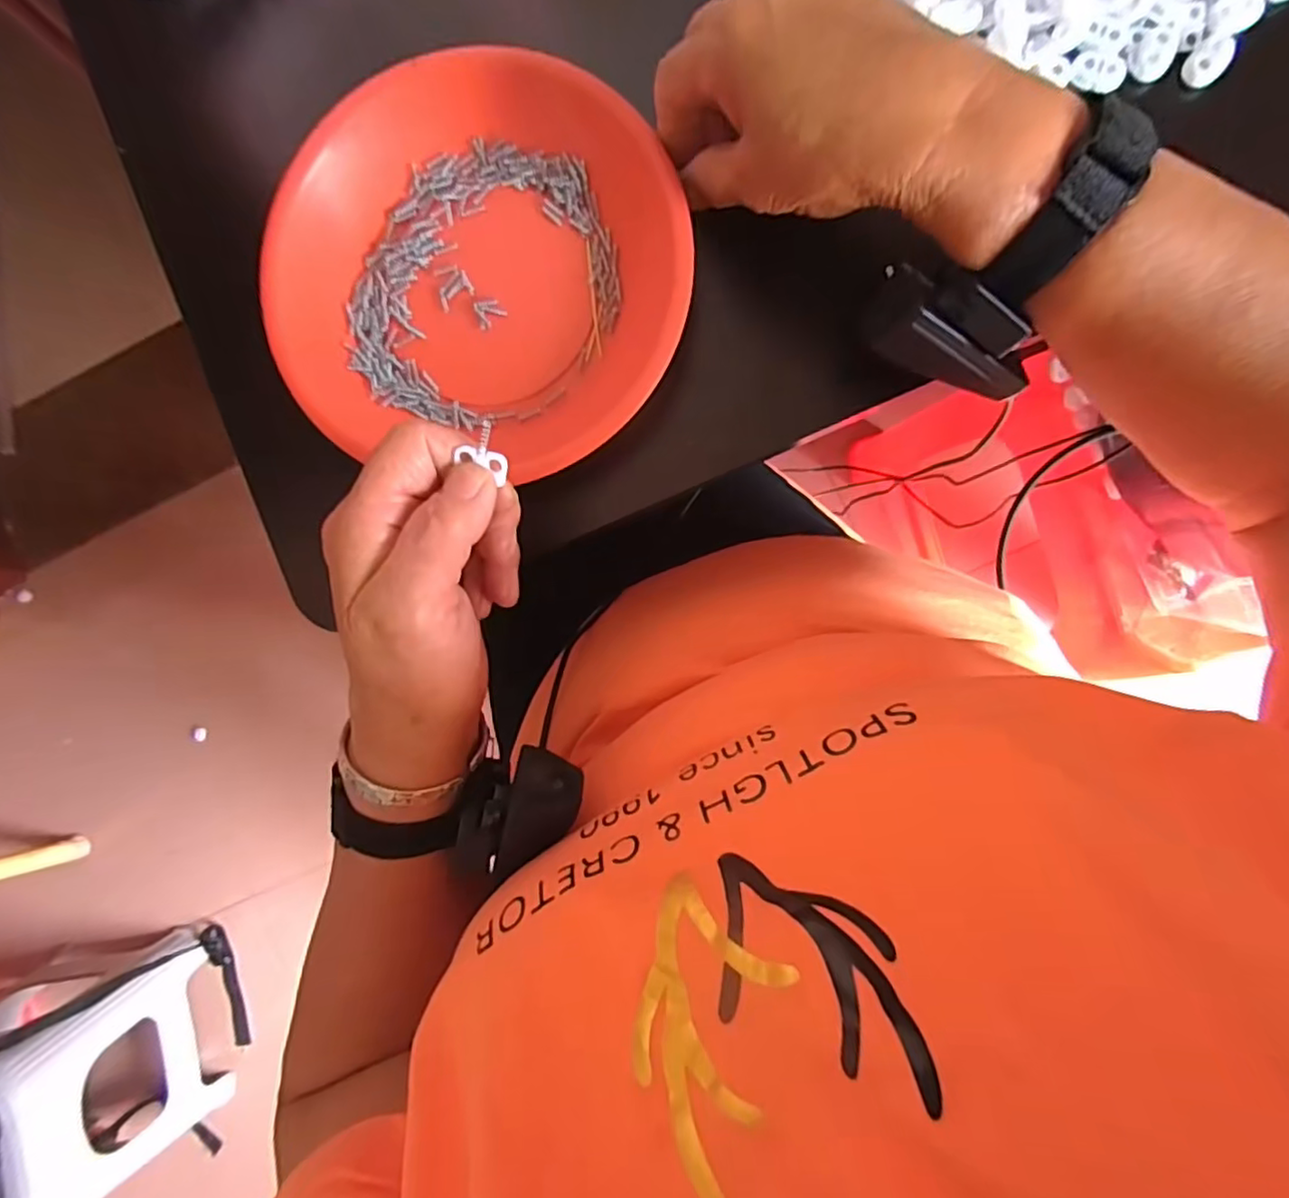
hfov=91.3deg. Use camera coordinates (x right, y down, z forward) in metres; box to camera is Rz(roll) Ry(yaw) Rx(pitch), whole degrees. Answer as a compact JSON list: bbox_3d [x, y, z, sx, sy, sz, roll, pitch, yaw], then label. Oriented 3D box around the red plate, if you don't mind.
[{"bbox_3d":[-0.075,-0.157,0.297,0.188,0.027,0.185,0,89,4],"label":"red plate"}]

